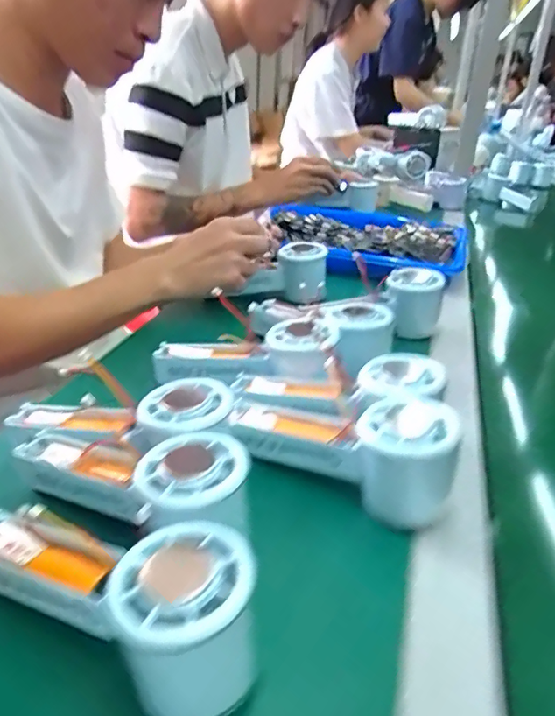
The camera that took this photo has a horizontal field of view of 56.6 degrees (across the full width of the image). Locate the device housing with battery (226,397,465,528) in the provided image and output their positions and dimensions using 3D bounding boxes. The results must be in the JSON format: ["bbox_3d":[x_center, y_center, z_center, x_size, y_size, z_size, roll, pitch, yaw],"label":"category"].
[{"bbox_3d":[0.041,0.053,0.334,0.143,0.060,0.048,16,32,26],"label":"device housing with battery"}]

